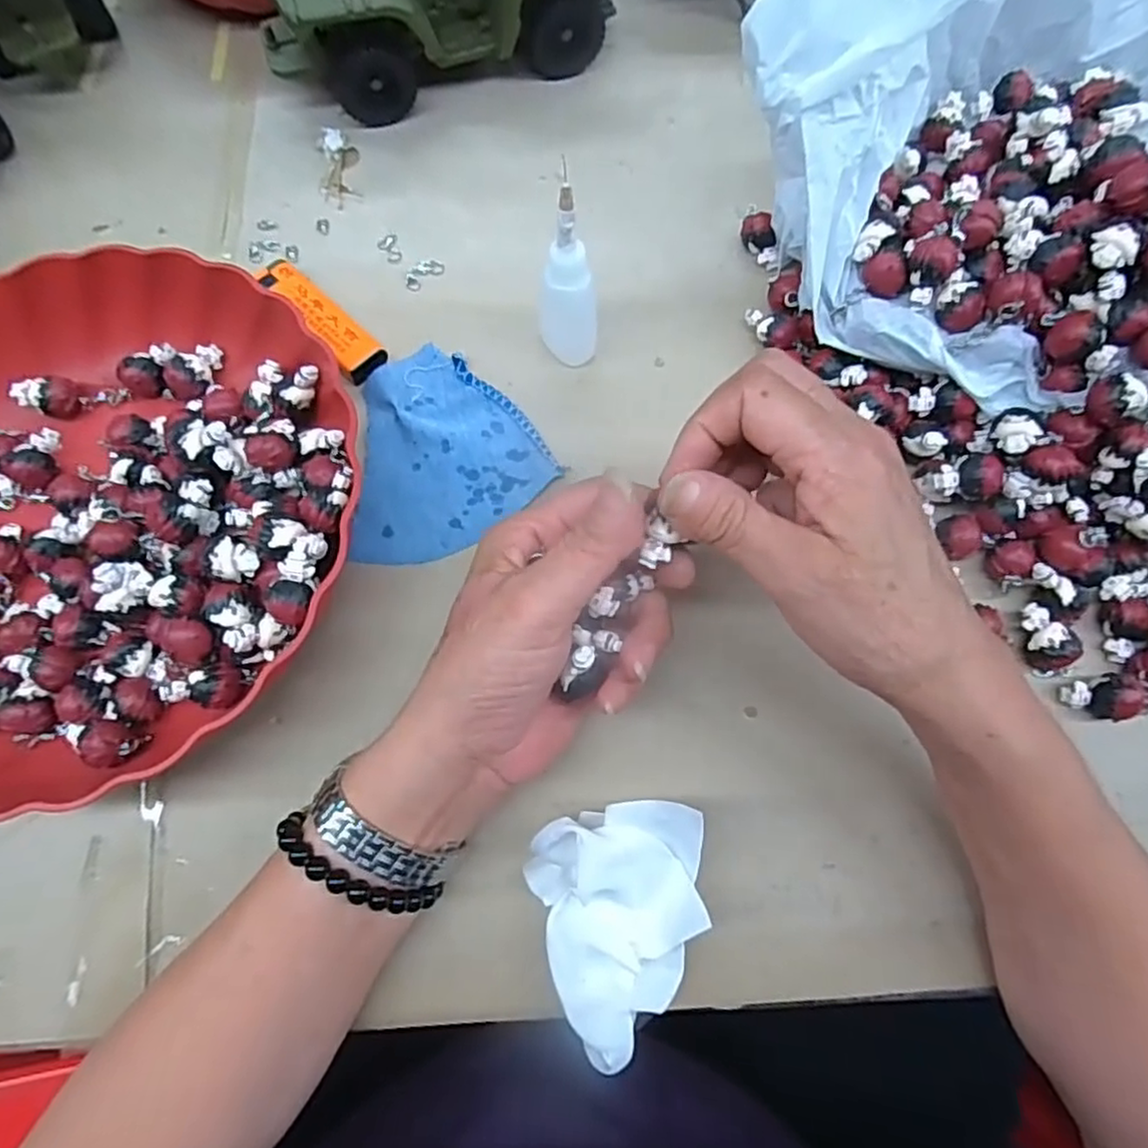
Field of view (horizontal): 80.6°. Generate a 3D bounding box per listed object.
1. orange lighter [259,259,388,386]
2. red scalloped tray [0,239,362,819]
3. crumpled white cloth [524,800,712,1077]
[{"bbox_3d":[-0.130,-0.130,0.347,0.081,0.016,0.023,43,79,13],"label":"orange lighter"},{"bbox_3d":[-0.213,-0.029,0.302,0.228,0.054,0.238,-16,74,-3],"label":"red scalloped tray"},{"bbox_3d":[0.017,0.140,0.260,0.064,0.038,0.096,-2,73,1],"label":"crumpled white cloth"}]

